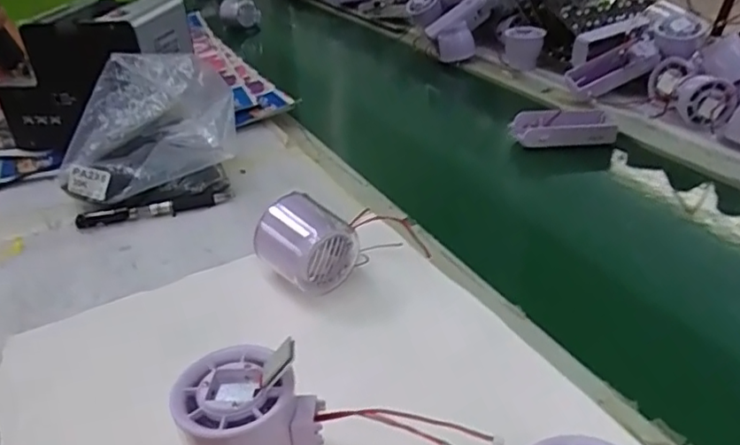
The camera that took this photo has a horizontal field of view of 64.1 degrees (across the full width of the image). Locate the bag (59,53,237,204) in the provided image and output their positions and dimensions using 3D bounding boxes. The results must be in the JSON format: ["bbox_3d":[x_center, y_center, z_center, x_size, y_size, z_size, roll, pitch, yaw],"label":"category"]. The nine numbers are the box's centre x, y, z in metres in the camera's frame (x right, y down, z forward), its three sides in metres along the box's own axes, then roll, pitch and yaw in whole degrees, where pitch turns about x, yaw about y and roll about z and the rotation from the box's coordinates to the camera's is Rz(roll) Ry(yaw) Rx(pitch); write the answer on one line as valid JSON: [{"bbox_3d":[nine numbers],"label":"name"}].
[{"bbox_3d":[-0.216,-0.092,0.576,0.160,0.112,0.112,-13,33,-17],"label":"bag"}]

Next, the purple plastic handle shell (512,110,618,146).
[{"bbox_3d":[0.221,-0.109,0.672,0.113,0.033,0.040,-2,31,2],"label":"purple plastic handle shell"}]

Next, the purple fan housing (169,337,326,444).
[{"bbox_3d":[-0.061,0.098,0.295,0.063,0.061,0.052,-18,35,-24],"label":"purple fan housing"}]

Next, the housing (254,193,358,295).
[{"bbox_3d":[-0.044,0.016,0.437,0.059,0.060,0.063,26,41,38],"label":"housing"}]

